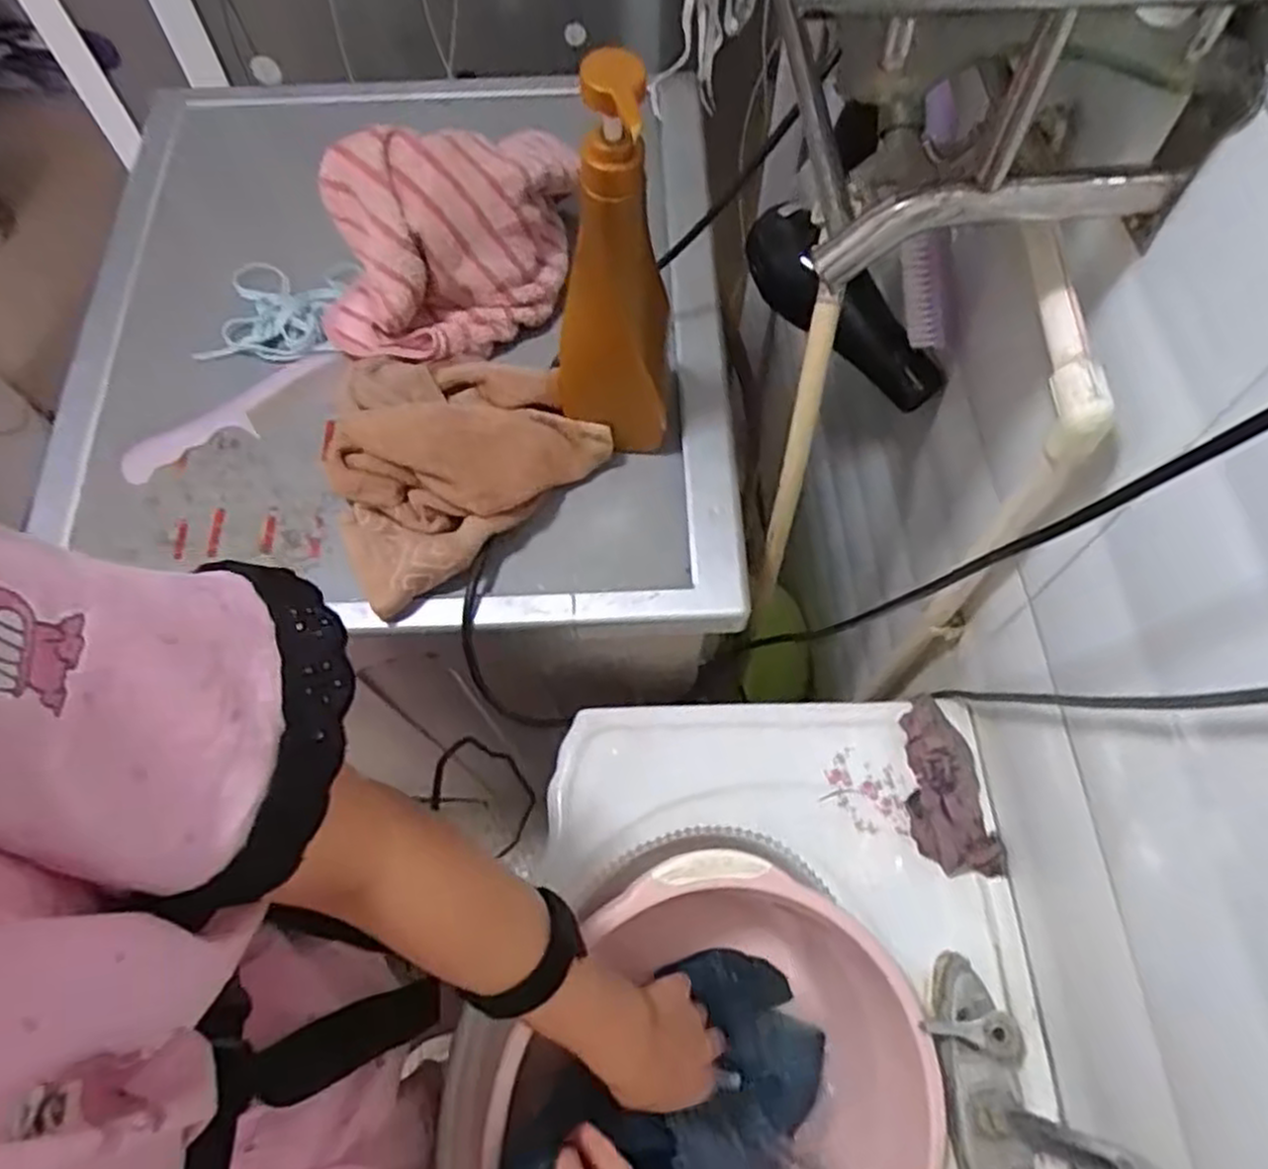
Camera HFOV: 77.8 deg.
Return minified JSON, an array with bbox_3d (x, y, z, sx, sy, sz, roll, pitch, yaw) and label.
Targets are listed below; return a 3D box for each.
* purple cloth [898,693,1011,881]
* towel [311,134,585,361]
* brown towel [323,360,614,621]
[{"bbox_3d":[0.250,0.163,0.640,0.063,0.029,0.147,-9,65,-3],"label":"purple cloth"},{"bbox_3d":[-0.143,-0.288,0.636,0.147,0.122,0.230,39,71,18],"label":"towel"},{"bbox_3d":[-0.155,-0.103,0.594,0.207,0.051,0.177,-42,74,-17],"label":"brown towel"}]

